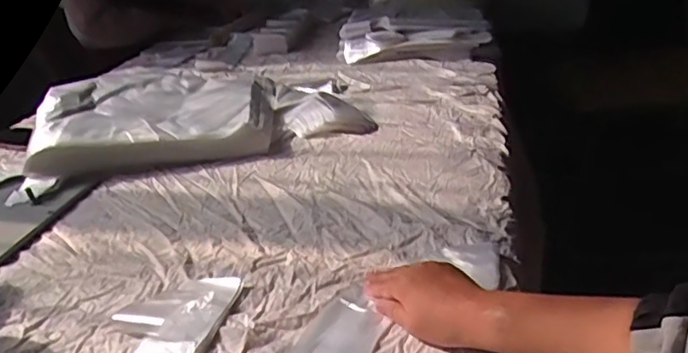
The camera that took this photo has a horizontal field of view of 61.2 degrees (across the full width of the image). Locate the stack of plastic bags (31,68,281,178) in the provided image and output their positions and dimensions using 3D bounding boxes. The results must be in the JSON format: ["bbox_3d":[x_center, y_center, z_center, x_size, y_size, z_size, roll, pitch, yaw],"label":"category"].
[{"bbox_3d":[-0.310,-0.108,0.981,0.377,0.102,0.263,-7,27,1],"label":"stack of plastic bags"}]

